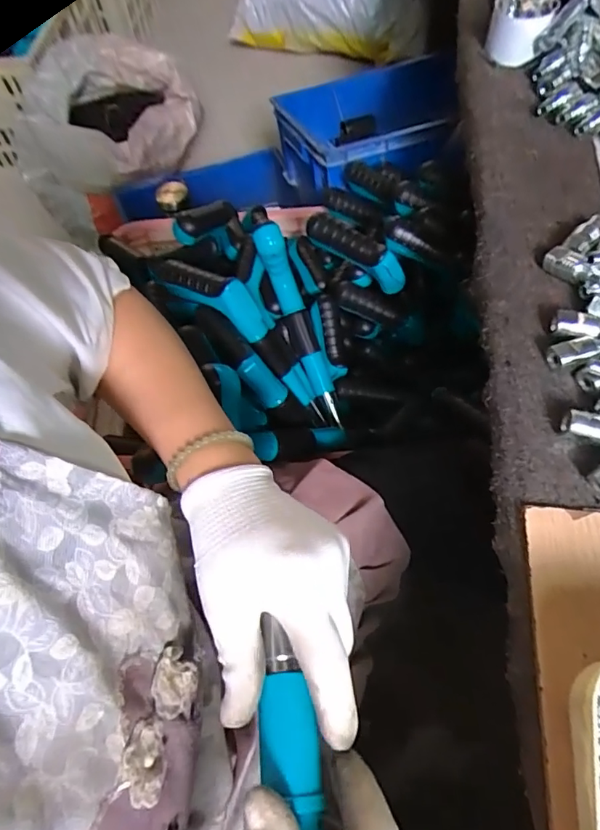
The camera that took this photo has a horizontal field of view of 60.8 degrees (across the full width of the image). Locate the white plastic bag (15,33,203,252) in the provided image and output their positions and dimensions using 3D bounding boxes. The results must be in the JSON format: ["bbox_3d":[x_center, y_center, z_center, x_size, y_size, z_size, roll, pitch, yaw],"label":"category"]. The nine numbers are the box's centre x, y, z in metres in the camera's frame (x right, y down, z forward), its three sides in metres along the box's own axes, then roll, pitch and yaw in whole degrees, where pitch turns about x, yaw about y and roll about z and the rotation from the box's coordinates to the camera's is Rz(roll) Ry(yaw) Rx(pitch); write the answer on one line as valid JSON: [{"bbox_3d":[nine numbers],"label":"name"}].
[{"bbox_3d":[-0.484,-0.707,1.255,0.433,0.196,0.411,-29,64,-11],"label":"white plastic bag"}]

